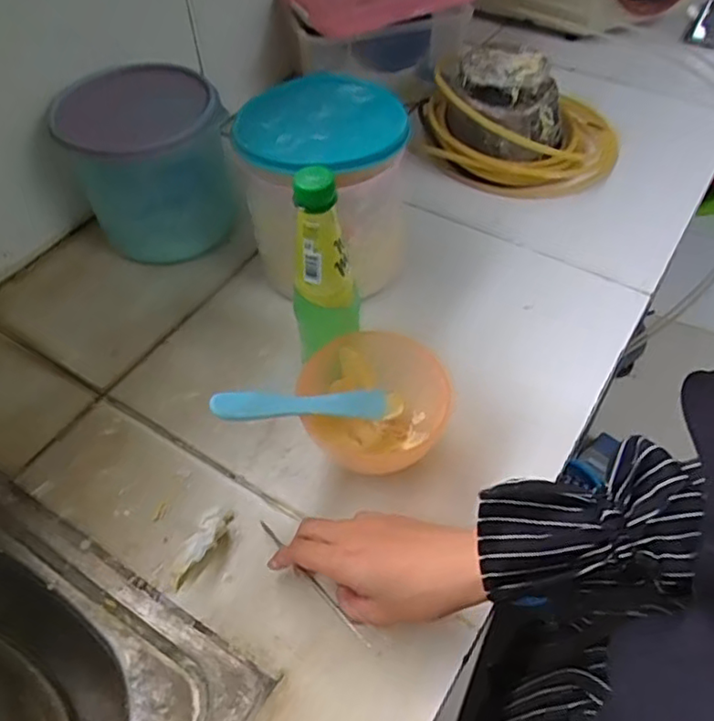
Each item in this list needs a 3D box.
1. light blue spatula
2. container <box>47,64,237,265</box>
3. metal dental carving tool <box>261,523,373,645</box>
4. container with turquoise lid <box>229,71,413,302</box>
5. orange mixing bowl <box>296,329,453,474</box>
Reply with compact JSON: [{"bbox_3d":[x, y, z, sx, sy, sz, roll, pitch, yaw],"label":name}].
[{"bbox_3d":[-0.032,0.035,0.499,0.174,0.012,0.026,2,43,-39],"label":"light blue spatula"},{"bbox_3d":[-0.216,-0.209,0.693,0.158,0.155,0.149,-18,53,-12],"label":"container"},{"bbox_3d":[-0.034,0.159,0.464,0.006,0.013,0.139,-33,41,-22],"label":"metal dental carving tool"},{"bbox_3d":[-0.032,-0.171,0.655,0.155,0.161,0.194,-1,52,1],"label":"container with turquoise lid"},{"bbox_3d":[0.015,0.042,0.539,0.116,0.082,0.118,-1,52,1],"label":"orange mixing bowl"}]

